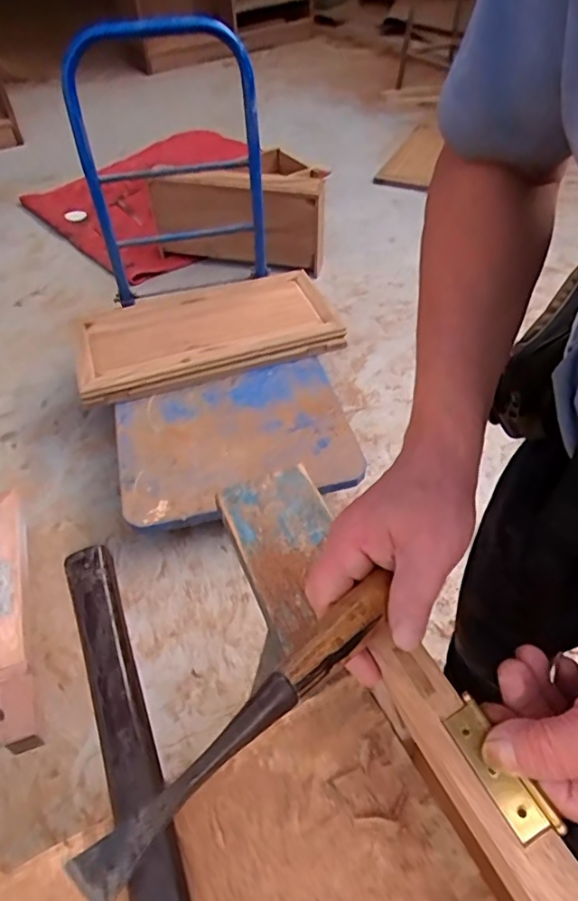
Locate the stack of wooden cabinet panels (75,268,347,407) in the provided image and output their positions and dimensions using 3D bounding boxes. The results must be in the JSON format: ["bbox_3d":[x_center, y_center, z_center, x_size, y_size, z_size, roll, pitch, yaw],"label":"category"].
[{"bbox_3d":[-0.238,-0.363,1.598,0.737,0.059,0.379,-15,49,-12],"label":"stack of wooden cabinet panels"}]

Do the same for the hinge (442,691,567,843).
[{"bbox_3d":[0.105,0.160,0.275,0.021,0.005,0.067,-23,53,-17],"label":"hinge"}]

